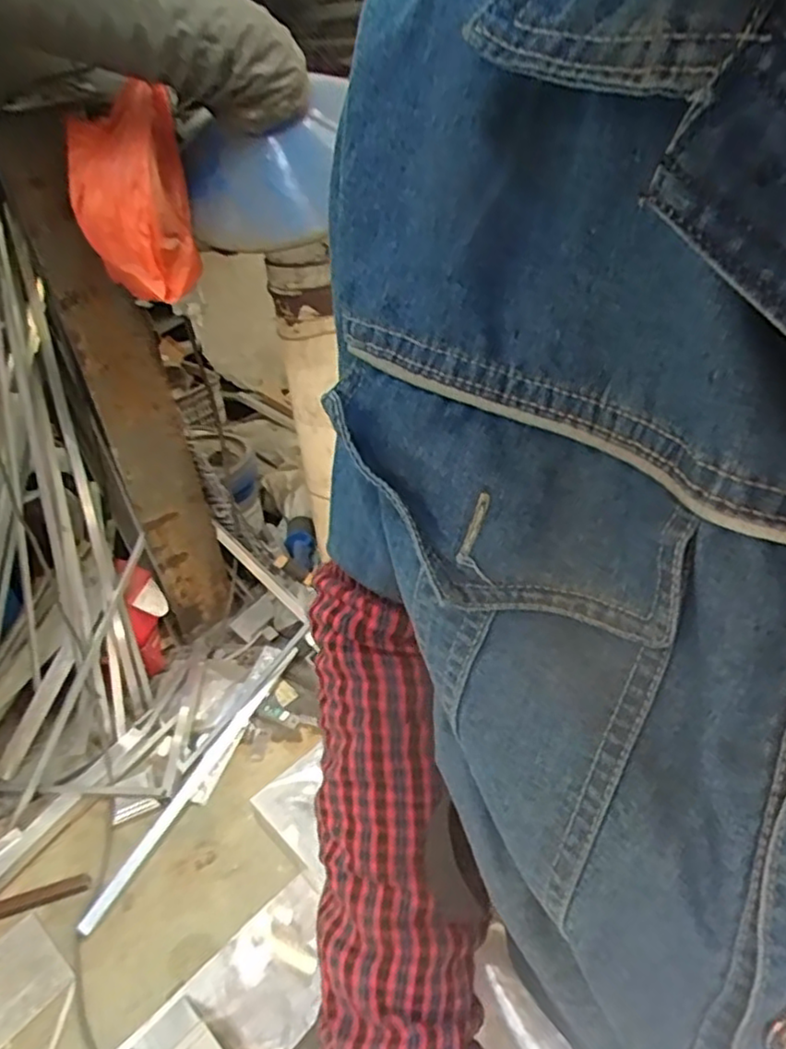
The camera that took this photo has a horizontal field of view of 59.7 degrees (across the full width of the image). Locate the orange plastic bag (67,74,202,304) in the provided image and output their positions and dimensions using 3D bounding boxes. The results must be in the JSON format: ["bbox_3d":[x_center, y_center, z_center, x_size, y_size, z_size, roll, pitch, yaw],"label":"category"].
[{"bbox_3d":[-0.448,-0.562,1.187,0.144,0.339,0.194,-3,10,38],"label":"orange plastic bag"}]

